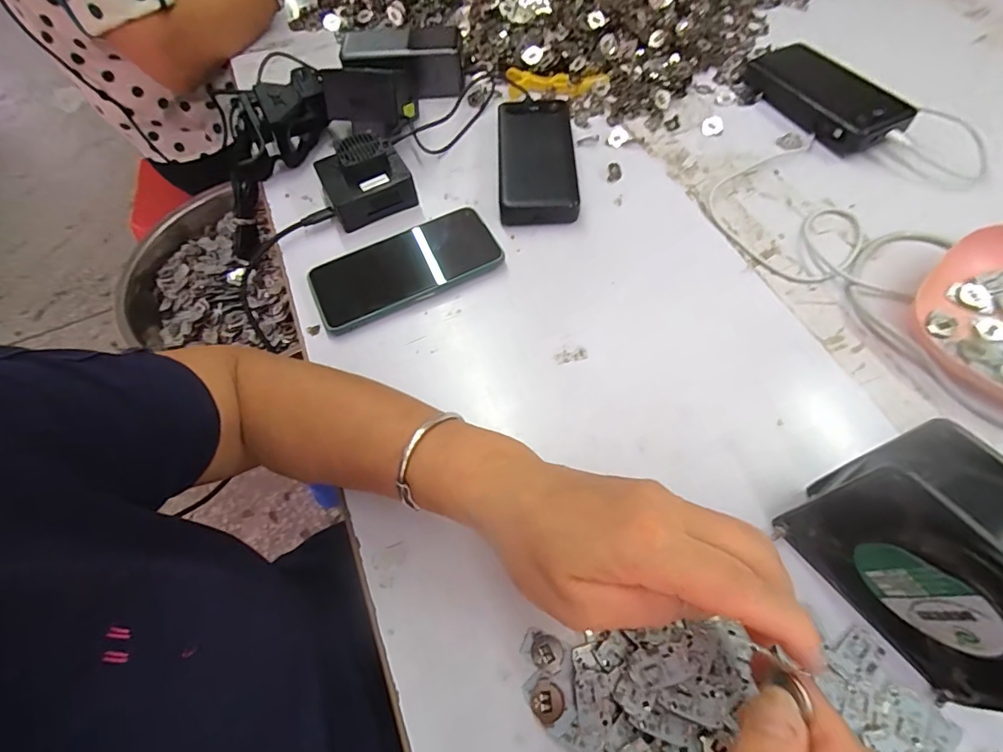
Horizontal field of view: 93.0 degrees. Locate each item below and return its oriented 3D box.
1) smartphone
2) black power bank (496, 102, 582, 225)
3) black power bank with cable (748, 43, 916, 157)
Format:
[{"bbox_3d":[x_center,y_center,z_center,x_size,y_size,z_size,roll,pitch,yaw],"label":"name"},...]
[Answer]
[{"bbox_3d":[-0.083,-0.094,0.417,0.161,0.013,0.078,-26,63,-12],"label":"smartphone"},{"bbox_3d":[0.033,-0.213,0.462,0.070,0.025,0.159,-2,60,2],"label":"black power bank"},{"bbox_3d":[0.326,-0.284,0.483,0.074,0.027,0.159,-22,62,-9],"label":"black power bank with cable"}]

